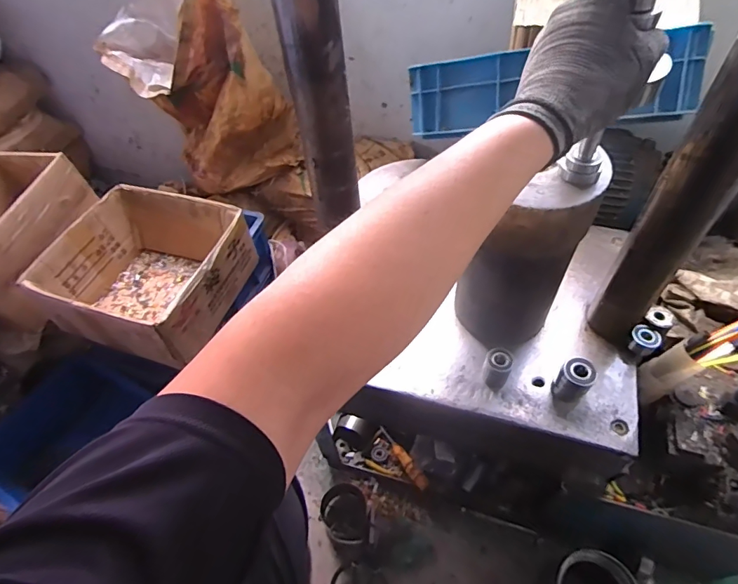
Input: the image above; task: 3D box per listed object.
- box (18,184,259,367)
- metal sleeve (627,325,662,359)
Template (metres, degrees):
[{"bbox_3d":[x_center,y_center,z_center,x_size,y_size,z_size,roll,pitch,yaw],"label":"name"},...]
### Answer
[{"bbox_3d":[-0.418,-0.040,0.858,0.299,0.146,0.290,10,53,12],"label":"box"},{"bbox_3d":[0.365,0.067,0.600,0.033,0.033,0.033,-2,52,3],"label":"metal sleeve"}]

